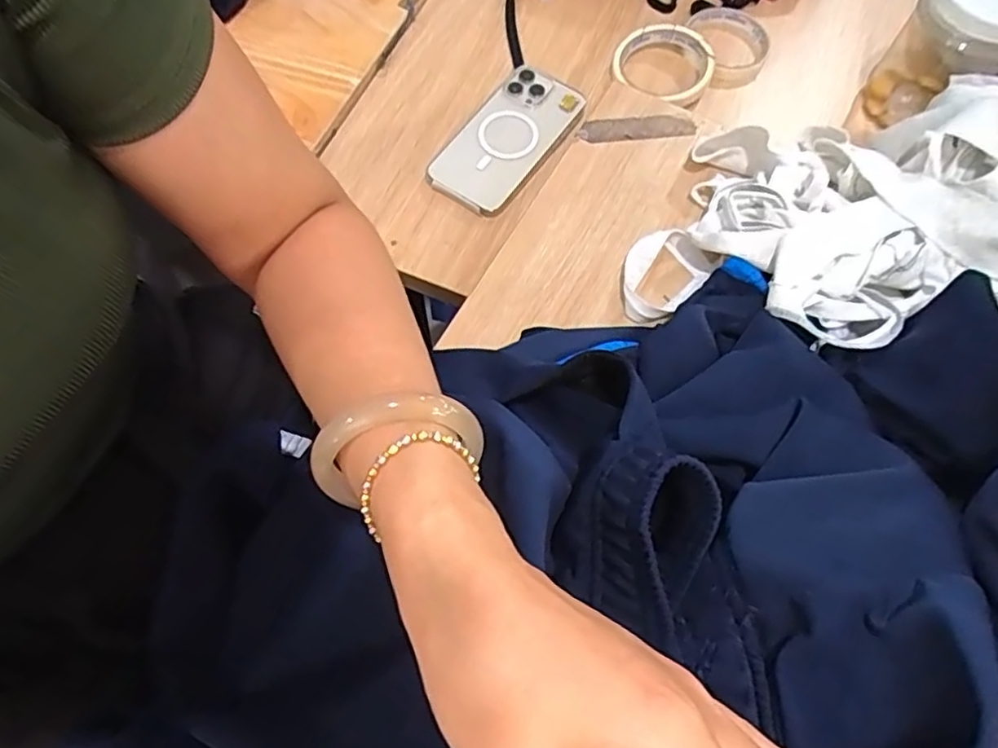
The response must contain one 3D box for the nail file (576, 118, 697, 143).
[{"bbox_3d":[0.119,-0.213,0.550,0.100,0.007,0.022,-5,81,0],"label":"nail file"}]

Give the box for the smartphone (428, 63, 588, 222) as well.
[{"bbox_3d":[0.008,-0.217,0.583,0.079,0.013,0.160,35,71,12],"label":"smartphone"}]

